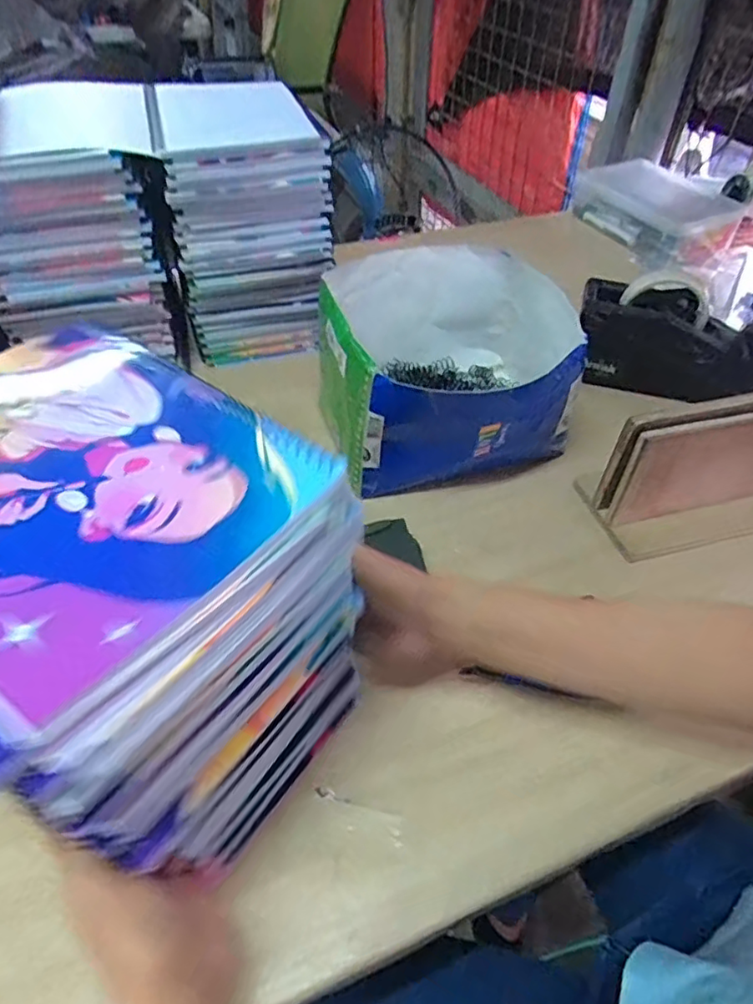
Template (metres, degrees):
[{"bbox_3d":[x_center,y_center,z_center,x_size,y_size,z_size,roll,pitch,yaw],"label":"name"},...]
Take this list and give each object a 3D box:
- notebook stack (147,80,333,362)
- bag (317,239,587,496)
[{"bbox_3d":[-0.144,-0.299,0.660,0.159,0.266,0.171,-11,47,-12],"label":"notebook stack"},{"bbox_3d":[0.063,-0.126,0.565,0.212,0.134,0.224,-9,47,-10],"label":"bag"}]

